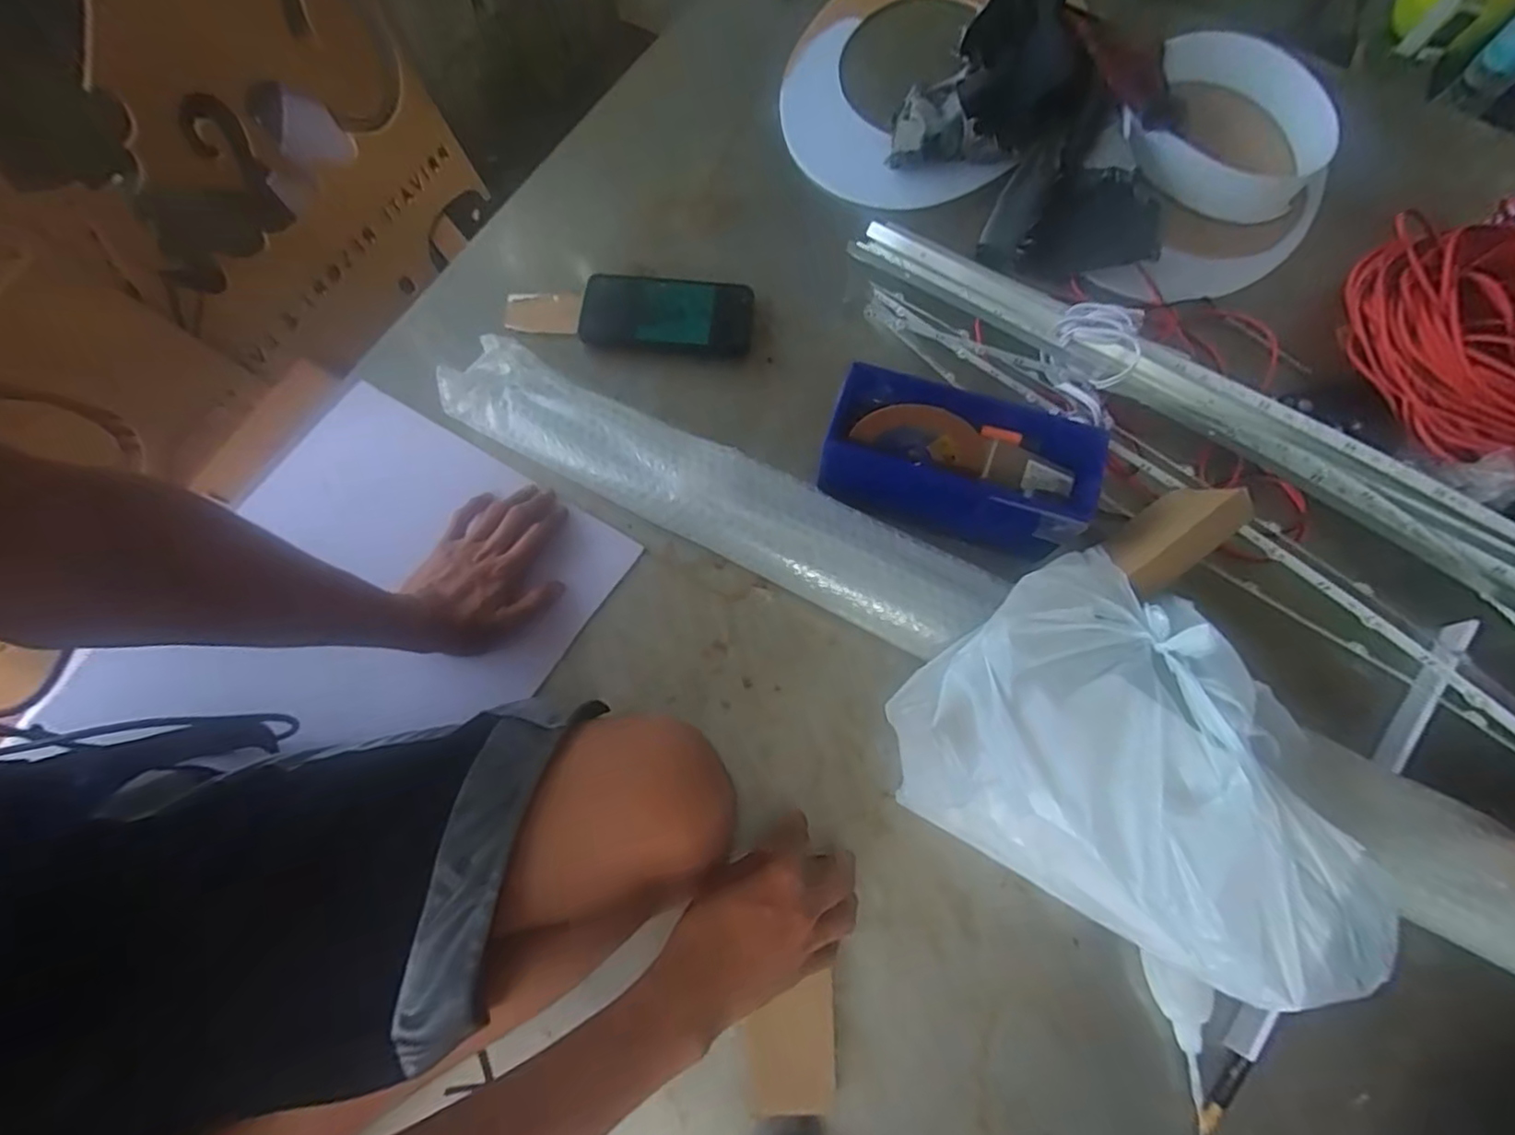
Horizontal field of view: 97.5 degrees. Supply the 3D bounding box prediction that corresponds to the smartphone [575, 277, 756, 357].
[{"bbox_3d":[-0.089,-0.250,0.655,0.165,0.014,0.073,5,88,-2],"label":"smartphone"}]

